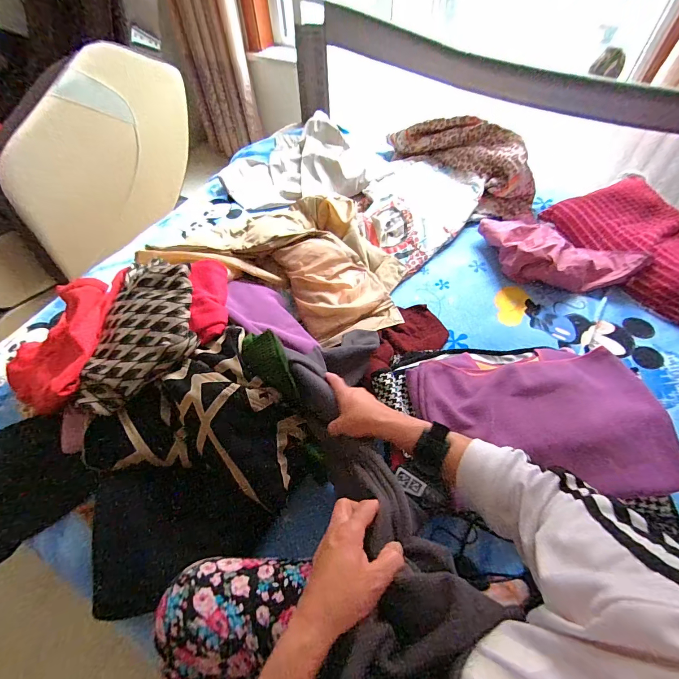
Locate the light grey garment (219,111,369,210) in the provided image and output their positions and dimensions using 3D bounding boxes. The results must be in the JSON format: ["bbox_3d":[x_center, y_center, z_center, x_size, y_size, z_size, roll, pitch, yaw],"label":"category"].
[{"bbox_3d":[-0.165,-0.615,1.190,0.447,0.087,0.428,-8,55,-3],"label":"light grey garment"}]

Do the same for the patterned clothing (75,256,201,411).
[{"bbox_3d":[-0.346,-0.041,0.634,0.193,0.069,0.329,-1,55,2],"label":"patterned clothing"}]

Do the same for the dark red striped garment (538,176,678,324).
[{"bbox_3d":[0.809,-0.254,0.910,0.282,0.112,0.437,-22,57,-12],"label":"dark red striped garment"}]

